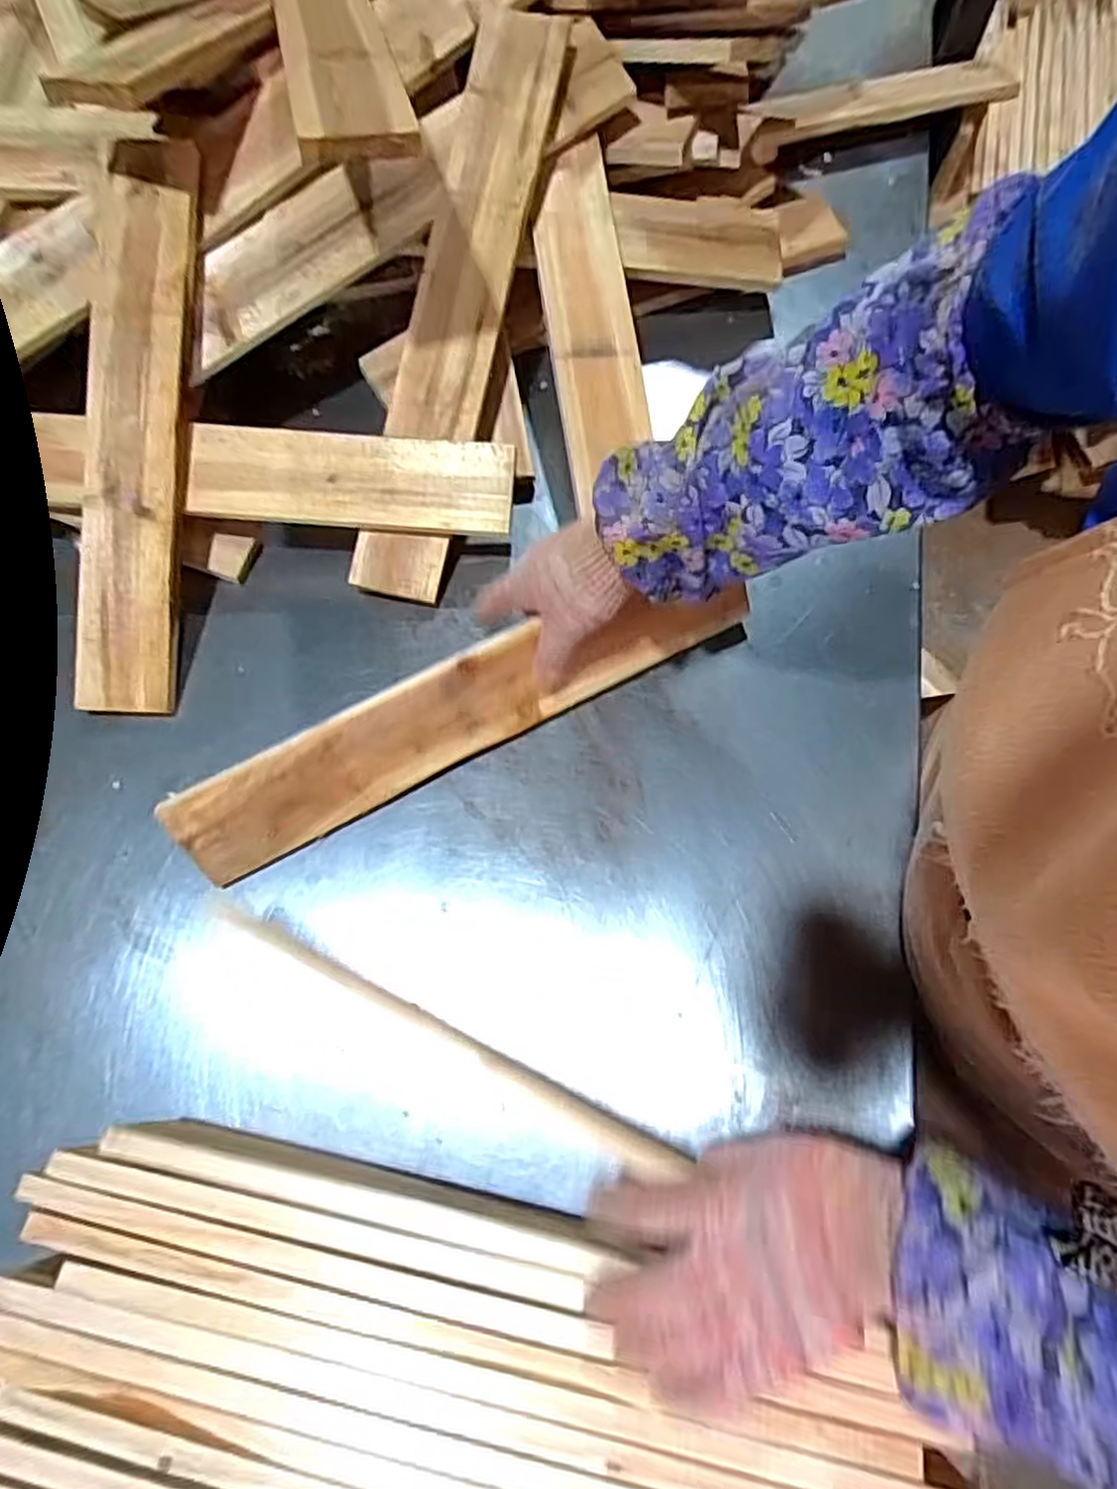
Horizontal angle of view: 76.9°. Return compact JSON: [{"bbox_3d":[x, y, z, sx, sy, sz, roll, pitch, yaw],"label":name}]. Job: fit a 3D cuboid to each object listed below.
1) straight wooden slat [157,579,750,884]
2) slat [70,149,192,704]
[{"bbox_3d":[-0.063,-0.035,0.551,0.466,0.086,0.012,-27,32,-10],"label":"straight wooden slat"},{"bbox_3d":[-0.362,-0.272,0.598,0.080,0.024,0.481,2,89,4],"label":"slat"}]

